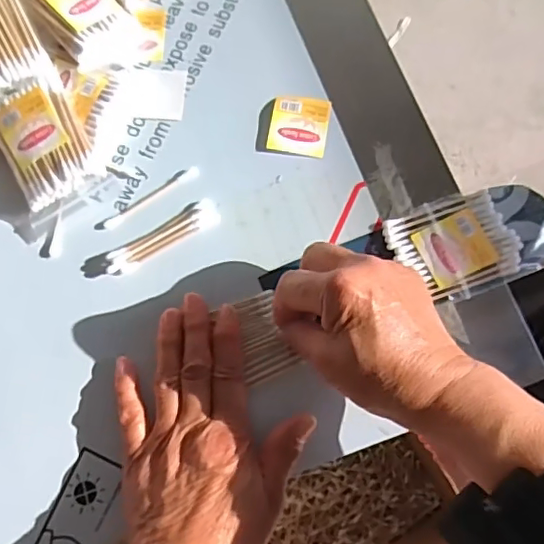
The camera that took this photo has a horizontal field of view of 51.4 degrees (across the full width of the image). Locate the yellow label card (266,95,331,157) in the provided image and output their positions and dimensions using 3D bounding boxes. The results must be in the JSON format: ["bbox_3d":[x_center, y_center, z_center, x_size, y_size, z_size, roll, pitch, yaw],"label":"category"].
[{"bbox_3d":[0.019,-0.103,0.396,0.039,0.004,0.041,10,81,2],"label":"yellow label card"}]

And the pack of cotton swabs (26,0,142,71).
[{"bbox_3d":[-0.134,-0.187,0.400,0.056,0.014,0.085,-43,98,-29],"label":"pack of cotton swabs"}]

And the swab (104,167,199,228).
[{"bbox_3d":[-0.084,-0.052,0.392,0.075,0.004,0.008,-32,82,-5],"label":"swab"}]

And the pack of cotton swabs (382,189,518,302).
[{"bbox_3d":[0.119,-0.017,0.370,0.073,0.014,0.063,-24,82,-3],"label":"pack of cotton swabs"}]

